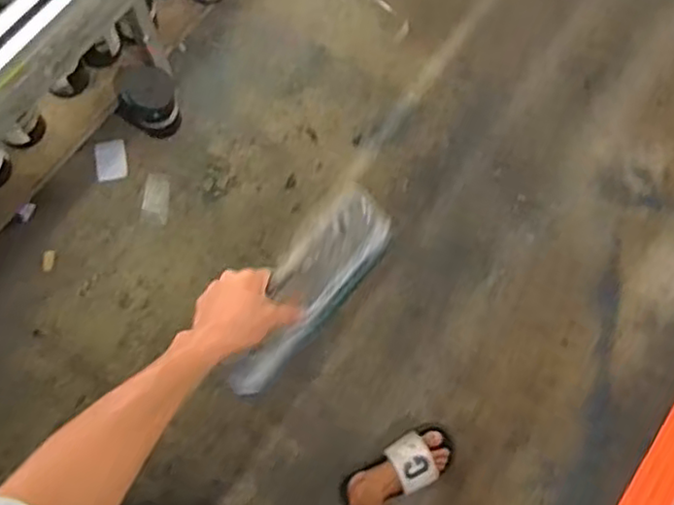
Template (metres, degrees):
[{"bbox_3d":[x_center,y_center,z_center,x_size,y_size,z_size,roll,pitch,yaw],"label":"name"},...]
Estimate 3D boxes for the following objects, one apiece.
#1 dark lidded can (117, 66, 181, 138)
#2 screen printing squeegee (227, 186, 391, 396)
[{"bbox_3d":[-0.446,-0.359,1.600,0.130,0.129,0.135,-4,74,-4],"label":"dark lidded can"},{"bbox_3d":[-0.034,0.051,0.757,0.257,0.110,0.020,-52,45,-3],"label":"screen printing squeegee"}]

